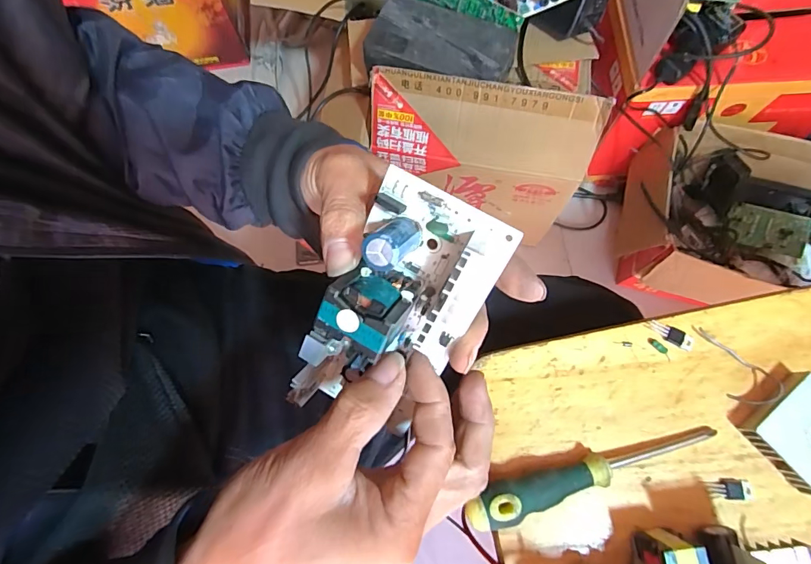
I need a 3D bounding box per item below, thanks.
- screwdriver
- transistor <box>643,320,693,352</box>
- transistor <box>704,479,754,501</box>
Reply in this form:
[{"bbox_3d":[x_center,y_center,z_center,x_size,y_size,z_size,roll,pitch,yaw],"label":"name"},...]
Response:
[{"bbox_3d":[0.109,0.111,0.250,0.152,0.028,0.021,-14,74,-2],"label":"screwdriver"},{"bbox_3d":[0.171,0.033,0.283,0.031,0.004,0.010,29,77,9],"label":"transistor"},{"bbox_3d":[0.191,0.122,0.256,0.024,0.004,0.011,1,74,2],"label":"transistor"}]

